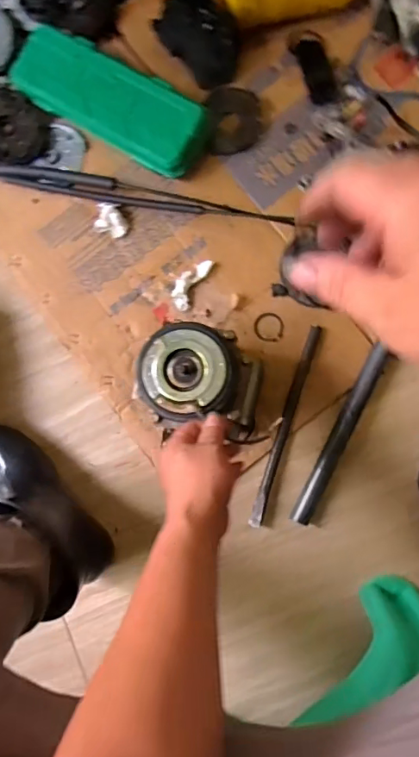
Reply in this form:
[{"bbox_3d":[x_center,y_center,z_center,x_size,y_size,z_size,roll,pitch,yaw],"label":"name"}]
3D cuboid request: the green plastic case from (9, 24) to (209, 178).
[{"bbox_3d":[-0.137,-0.375,0.711,0.291,0.055,0.098,33,88,7],"label":"green plastic case"}]

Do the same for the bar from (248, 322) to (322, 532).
[{"bbox_3d":[0.100,0.061,0.690,0.016,0.012,0.269,17,86,6],"label":"bar"}]

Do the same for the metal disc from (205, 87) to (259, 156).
[{"bbox_3d":[0.033,-0.353,0.718,0.077,0.021,0.081,-4,84,4],"label":"metal disc"}]

